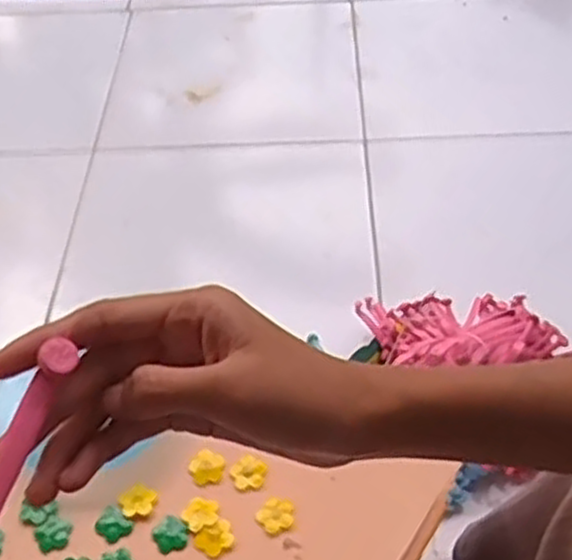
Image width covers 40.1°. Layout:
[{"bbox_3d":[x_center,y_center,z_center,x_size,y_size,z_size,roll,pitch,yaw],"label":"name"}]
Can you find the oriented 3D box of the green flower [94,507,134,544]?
[{"bbox_3d":[-0.111,0.157,0.502,0.020,0.004,0.022,-37,57,-26],"label":"green flower"}]

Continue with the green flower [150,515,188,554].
[{"bbox_3d":[-0.073,0.162,0.496,0.021,0.005,0.022,-2,49,2],"label":"green flower"}]

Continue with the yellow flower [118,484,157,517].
[{"bbox_3d":[-0.097,0.144,0.511,0.024,0.004,0.021,-2,49,1],"label":"yellow flower"}]

